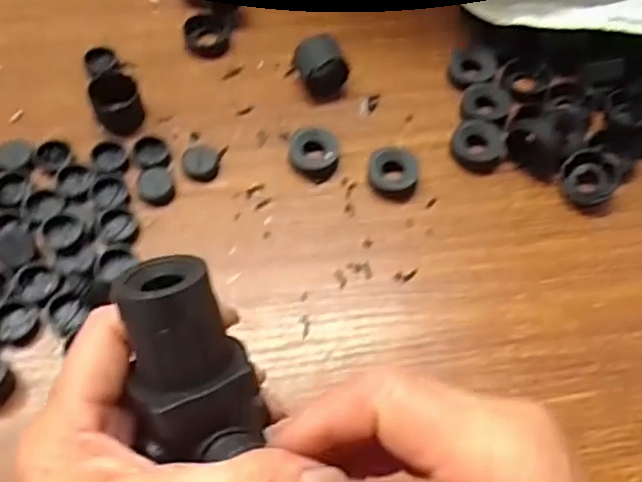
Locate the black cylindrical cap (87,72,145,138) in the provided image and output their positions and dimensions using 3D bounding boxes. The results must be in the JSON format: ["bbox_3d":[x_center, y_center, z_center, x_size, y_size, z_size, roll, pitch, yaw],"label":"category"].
[{"bbox_3d":[-0.120,-0.081,0.388,0.025,0.023,0.026,0,61,-1],"label":"black cylindrical cap"}]

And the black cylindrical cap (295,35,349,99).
[{"bbox_3d":[0.000,-0.106,0.405,0.028,0.031,0.024,-22,64,-13],"label":"black cylindrical cap"}]

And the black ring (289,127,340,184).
[{"bbox_3d":[-0.004,-0.051,0.382,0.028,0.014,0.028,0,61,-1],"label":"black ring"}]

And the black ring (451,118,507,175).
[{"bbox_3d":[0.094,-0.057,0.386,0.031,0.009,0.034,0,61,-1],"label":"black ring"}]

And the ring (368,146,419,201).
[{"bbox_3d":[0.041,-0.039,0.376,0.028,0.016,0.026,1,61,-2],"label":"ring"}]

